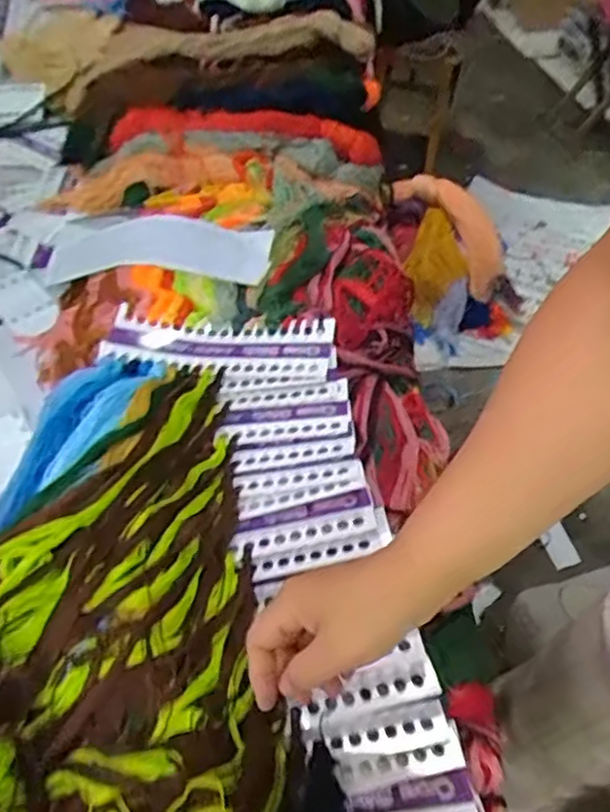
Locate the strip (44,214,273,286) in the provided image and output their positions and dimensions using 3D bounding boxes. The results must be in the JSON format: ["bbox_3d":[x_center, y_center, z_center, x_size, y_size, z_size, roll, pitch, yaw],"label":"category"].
[{"bbox_3d":[-0.202,-0.203,0.859,0.313,0.058,0.138,12,49,7],"label":"strip"}]

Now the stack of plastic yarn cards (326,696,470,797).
[{"bbox_3d":[0.065,0.249,0.473,0.090,0.012,0.044,-17,52,-2],"label":"stack of plastic yarn cards"}]

